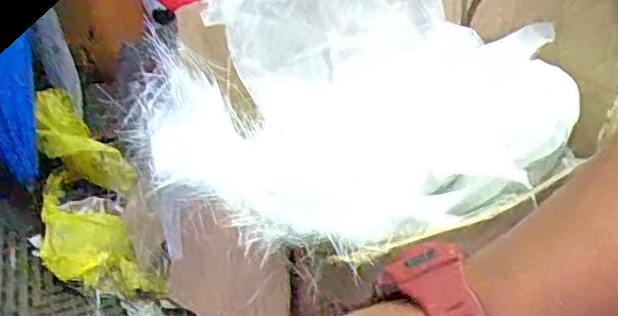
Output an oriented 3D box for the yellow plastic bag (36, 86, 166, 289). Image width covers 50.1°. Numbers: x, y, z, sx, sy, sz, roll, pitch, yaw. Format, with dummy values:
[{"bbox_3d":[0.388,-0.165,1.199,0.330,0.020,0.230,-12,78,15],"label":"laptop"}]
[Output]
[{"bbox_3d":[-0.242,0.050,0.720,0.109,0.089,0.292,-17,52,-19],"label":"yellow plastic bag"}]

